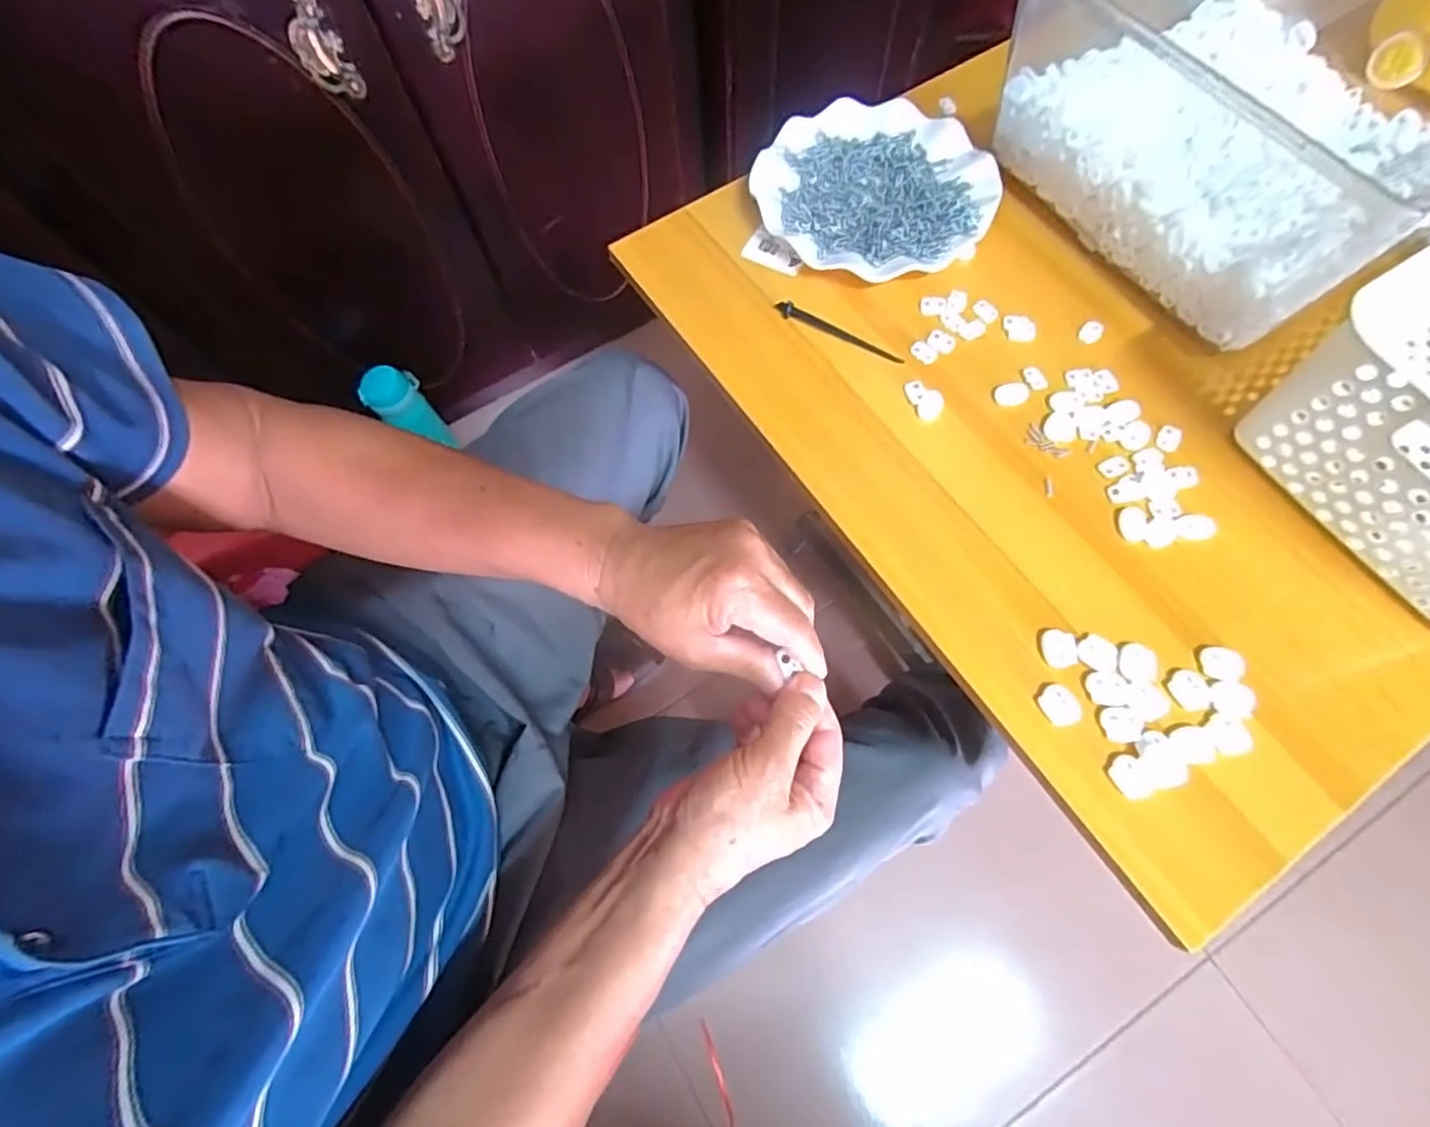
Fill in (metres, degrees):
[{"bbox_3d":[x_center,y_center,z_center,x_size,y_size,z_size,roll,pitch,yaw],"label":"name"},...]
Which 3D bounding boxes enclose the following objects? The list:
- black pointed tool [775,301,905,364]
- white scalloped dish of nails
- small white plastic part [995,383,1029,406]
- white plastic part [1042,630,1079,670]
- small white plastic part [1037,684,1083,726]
[{"bbox_3d":[0.093,-0.174,0.465,0.103,0.008,0.010,28,73,11],"label":"black pointed tool"},{"bbox_3d":[0.127,-0.300,0.498,0.181,0.027,0.169,0,69,1],"label":"white scalloped dish of nails"},{"bbox_3d":[0.212,-0.121,0.440,0.024,0.004,0.016,-8,69,-1],"label":"small white plastic part"},{"bbox_3d":[0.209,0.052,0.374,0.020,0.004,0.023,1,70,2],"label":"white plastic part"},{"bbox_3d":[0.203,0.083,0.362,0.019,0.004,0.024,-25,71,-8],"label":"small white plastic part"}]

